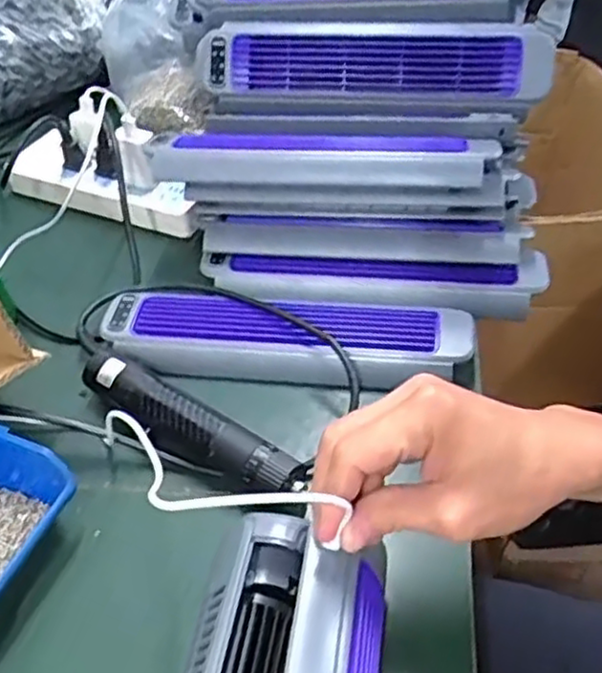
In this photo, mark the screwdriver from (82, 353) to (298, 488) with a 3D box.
[{"bbox_3d":[-0.089,0.064,0.523,0.198,0.037,0.037,28,53,27],"label":"screwdriver"}]

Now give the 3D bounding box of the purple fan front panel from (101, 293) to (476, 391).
[{"bbox_3d":[-0.012,-0.005,0.589,0.292,0.034,0.087,2,46,5],"label":"purple fan front panel"}]

